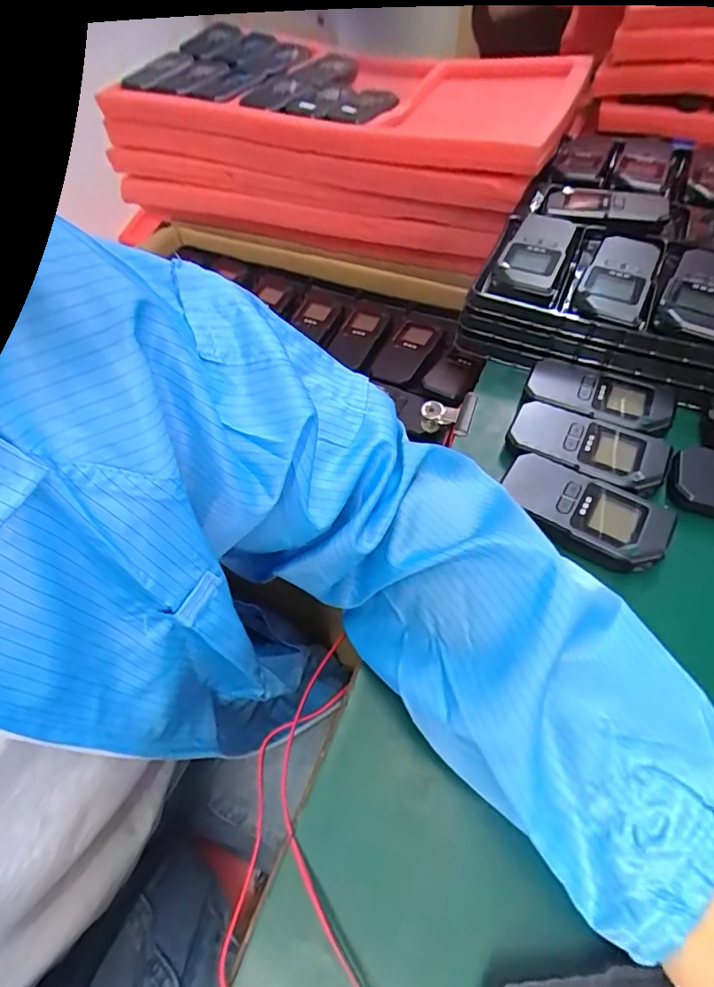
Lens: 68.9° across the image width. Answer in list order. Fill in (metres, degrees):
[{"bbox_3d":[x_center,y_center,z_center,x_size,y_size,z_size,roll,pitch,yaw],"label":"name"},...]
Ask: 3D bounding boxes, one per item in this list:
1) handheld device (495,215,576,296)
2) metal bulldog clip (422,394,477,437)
[{"bbox_3d":[0.171,-0.234,0.501,0.055,0.018,0.125,19,58,16],"label":"handheld device"},{"bbox_3d":[0.080,-0.070,0.463,0.045,0.025,0.044,15,57,13],"label":"metal bulldog clip"}]

